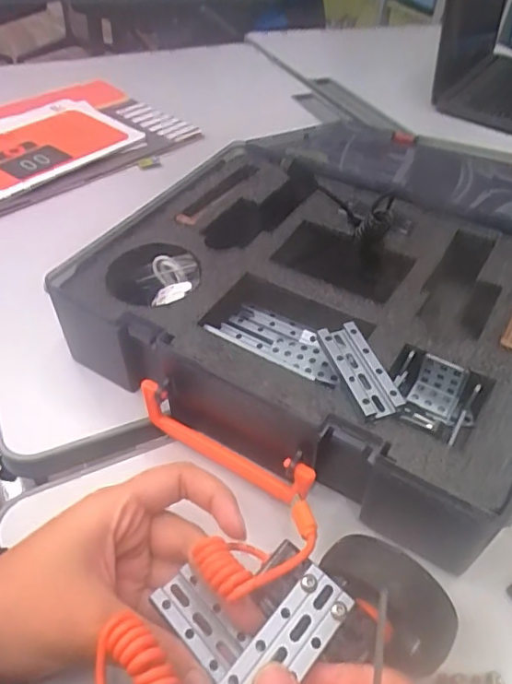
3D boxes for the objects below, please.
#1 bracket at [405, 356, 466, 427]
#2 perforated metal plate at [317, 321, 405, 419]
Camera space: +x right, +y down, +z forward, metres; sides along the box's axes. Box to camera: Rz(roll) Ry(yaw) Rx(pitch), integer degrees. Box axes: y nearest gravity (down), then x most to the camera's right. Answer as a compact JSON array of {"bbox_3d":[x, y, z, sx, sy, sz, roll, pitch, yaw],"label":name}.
[{"bbox_3d":[0.103,0.026,0.311,0.026,0.025,0.023,25,47,18],"label":"bracket"},{"bbox_3d":[0.057,0.015,0.303,0.024,0.011,0.062,-11,47,-16],"label":"perforated metal plate"}]

